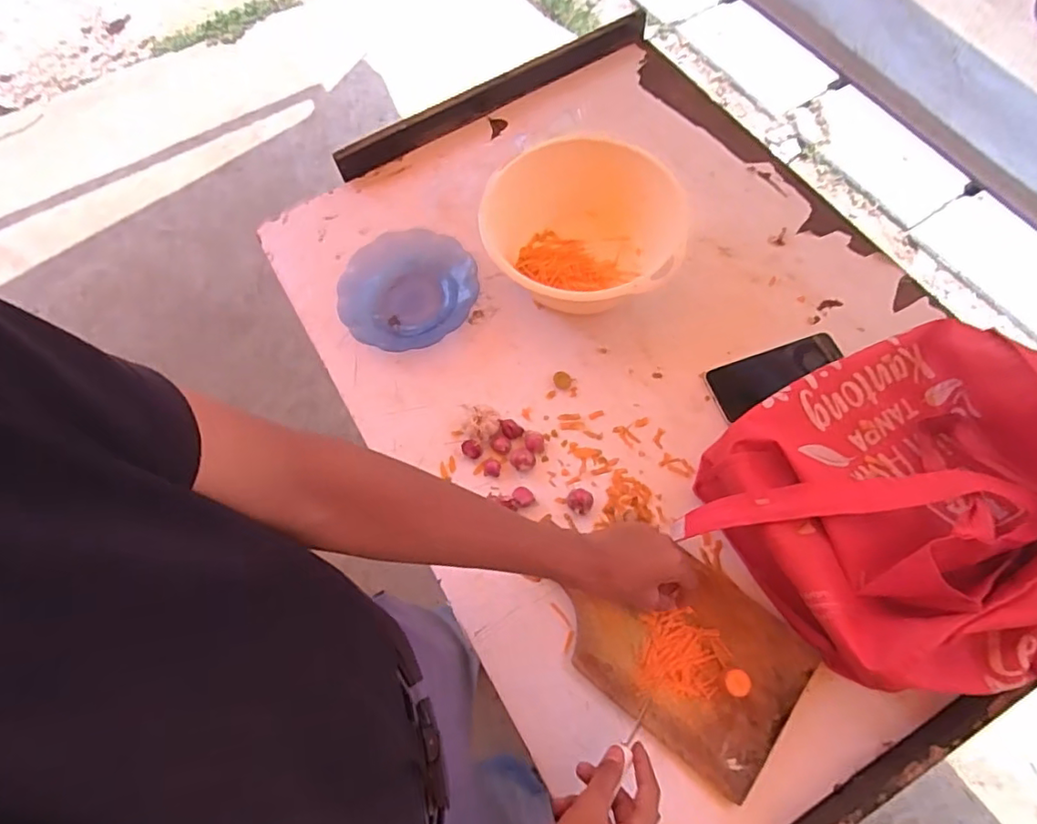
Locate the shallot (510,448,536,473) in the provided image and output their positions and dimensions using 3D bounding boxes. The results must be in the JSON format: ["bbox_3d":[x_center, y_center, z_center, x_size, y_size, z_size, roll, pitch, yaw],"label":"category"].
[{"bbox_3d":[0.005,0.054,0.675,0.029,0.018,0.029,-3,66,4],"label":"shallot"}]

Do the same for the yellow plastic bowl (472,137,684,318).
[{"bbox_3d":[0.101,-0.225,0.750,0.250,0.108,0.239,-2,66,5],"label":"yellow plastic bowl"}]

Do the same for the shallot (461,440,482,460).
[{"bbox_3d":[-0.055,0.044,0.680,0.025,0.018,0.016,30,72,17],"label":"shallot"}]

